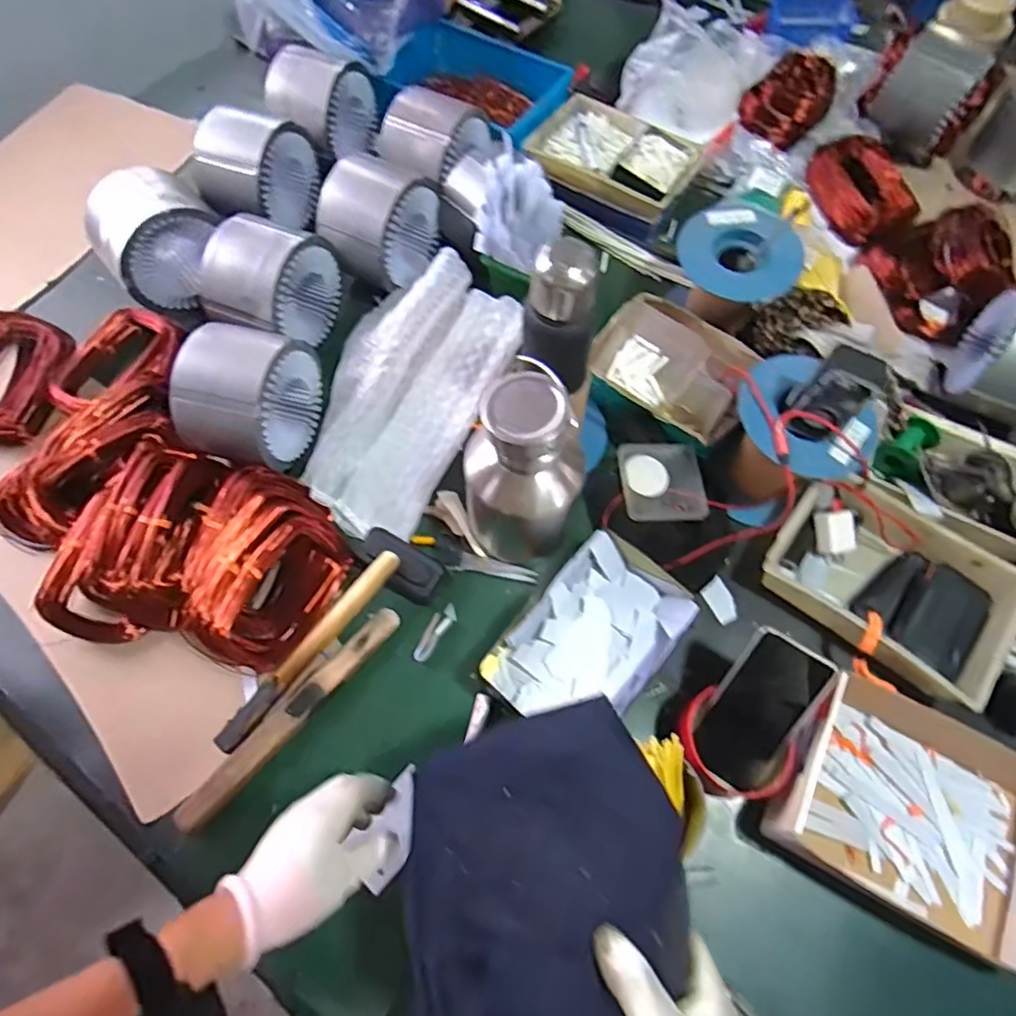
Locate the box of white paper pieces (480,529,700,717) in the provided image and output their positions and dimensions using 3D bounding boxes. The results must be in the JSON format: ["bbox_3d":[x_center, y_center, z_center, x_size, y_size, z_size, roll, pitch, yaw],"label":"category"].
[{"bbox_3d":[0.092,0.139,0.649,0.142,0.060,0.222,40,72,16],"label":"box of white paper pieces"}]

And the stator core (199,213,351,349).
[{"bbox_3d":[-0.309,-0.287,0.782,0.132,0.126,0.151,16,67,7],"label":"stator core"}]

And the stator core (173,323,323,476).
[{"bbox_3d":[-0.301,-0.130,0.710,0.112,0.138,0.149,14,67,6],"label":"stator core"}]

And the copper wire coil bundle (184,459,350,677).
[{"bbox_3d":[-0.270,0.063,0.660,0.157,0.083,0.190,29,69,13],"label":"copper wire coil bundle"}]

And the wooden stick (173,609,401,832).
[{"bbox_3d":[-0.218,0.212,0.629,0.034,0.035,0.273,36,71,15],"label":"wooden stick"}]

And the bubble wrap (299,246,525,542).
[{"bbox_3d":[-0.141,-0.152,0.756,0.223,0.080,0.347,27,83,18],"label":"bubble wrap"}]

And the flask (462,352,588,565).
[{"bbox_3d":[0.022,-0.035,0.619,0.125,0.227,0.113,36,71,15],"label":"flask"}]

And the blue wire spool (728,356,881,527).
[{"bbox_3d":[0.323,-0.078,0.704,0.134,0.151,0.147,0,66,0],"label":"blue wire spool"}]

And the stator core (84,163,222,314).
[{"bbox_3d":[-0.468,-0.359,0.820,0.152,0.140,0.120,-31,69,-13],"label":"stator core"}]

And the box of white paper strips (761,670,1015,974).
[{"bbox_3d":[0.397,0.288,0.582,0.248,0.074,0.188,27,69,12],"label":"box of white paper strips"}]

